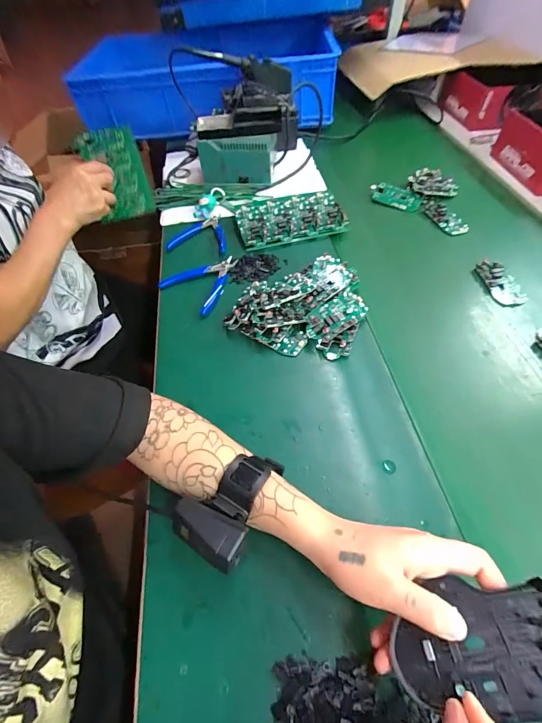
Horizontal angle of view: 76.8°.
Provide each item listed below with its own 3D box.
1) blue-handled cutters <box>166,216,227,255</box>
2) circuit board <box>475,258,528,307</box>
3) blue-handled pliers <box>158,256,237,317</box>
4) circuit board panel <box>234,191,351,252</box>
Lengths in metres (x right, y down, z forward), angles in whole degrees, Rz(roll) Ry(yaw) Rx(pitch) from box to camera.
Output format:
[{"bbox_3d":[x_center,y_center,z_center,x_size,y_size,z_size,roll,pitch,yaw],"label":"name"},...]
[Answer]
[{"bbox_3d":[-0.120,-0.232,0.618,0.113,0.020,0.098,14,56,12],"label":"blue-handled cutters"},{"bbox_3d":[0.356,-0.121,0.526,0.047,0.016,0.088,-7,54,-2],"label":"circuit board"},{"bbox_3d":[-0.102,-0.131,0.543,0.106,0.015,0.112,37,63,25],"label":"blue-handled pliers"},{"bbox_3d":[0.036,-0.259,0.626,0.189,0.028,0.112,-12,54,-6],"label":"circuit board panel"}]

